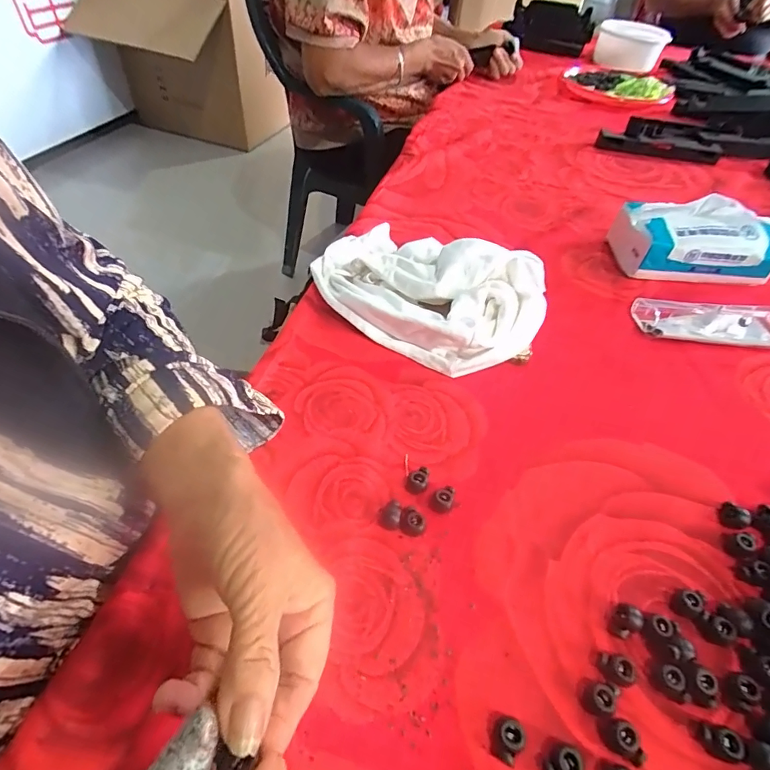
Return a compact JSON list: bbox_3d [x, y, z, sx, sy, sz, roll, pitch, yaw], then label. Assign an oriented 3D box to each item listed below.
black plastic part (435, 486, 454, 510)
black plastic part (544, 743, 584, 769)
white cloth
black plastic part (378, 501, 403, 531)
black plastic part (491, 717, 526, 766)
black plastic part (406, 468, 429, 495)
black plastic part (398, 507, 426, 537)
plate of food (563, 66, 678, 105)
[{"bbox_3d":[0.042,0.078,0.314,0.012,0.011,0.013,18,49,12],"label":"black plastic part"},{"bbox_3d":[0.087,0.186,0.222,0.016,0.011,0.014,0,48,-4],"label":"black plastic part"},{"bbox_3d":[0.035,-0.096,0.430,0.219,0.066,0.128,26,51,18],"label":"white cloth"},{"bbox_3d":[0.004,0.087,0.303,0.014,0.013,0.016,14,49,8],"label":"black plastic part"},{"bbox_3d":[0.061,0.179,0.227,0.014,0.013,0.017,27,52,19],"label":"black plastic part"},{"bbox_3d":[0.023,0.068,0.321,0.014,0.012,0.015,12,48,6],"label":"black plastic part"},{"bbox_3d":[0.018,0.091,0.300,0.014,0.012,0.019,-28,56,-26],"label":"black plastic part"},{"bbox_3d":[0.492,-0.639,0.959,0.222,0.033,0.187,24,52,15],"label":"plate of food"}]

